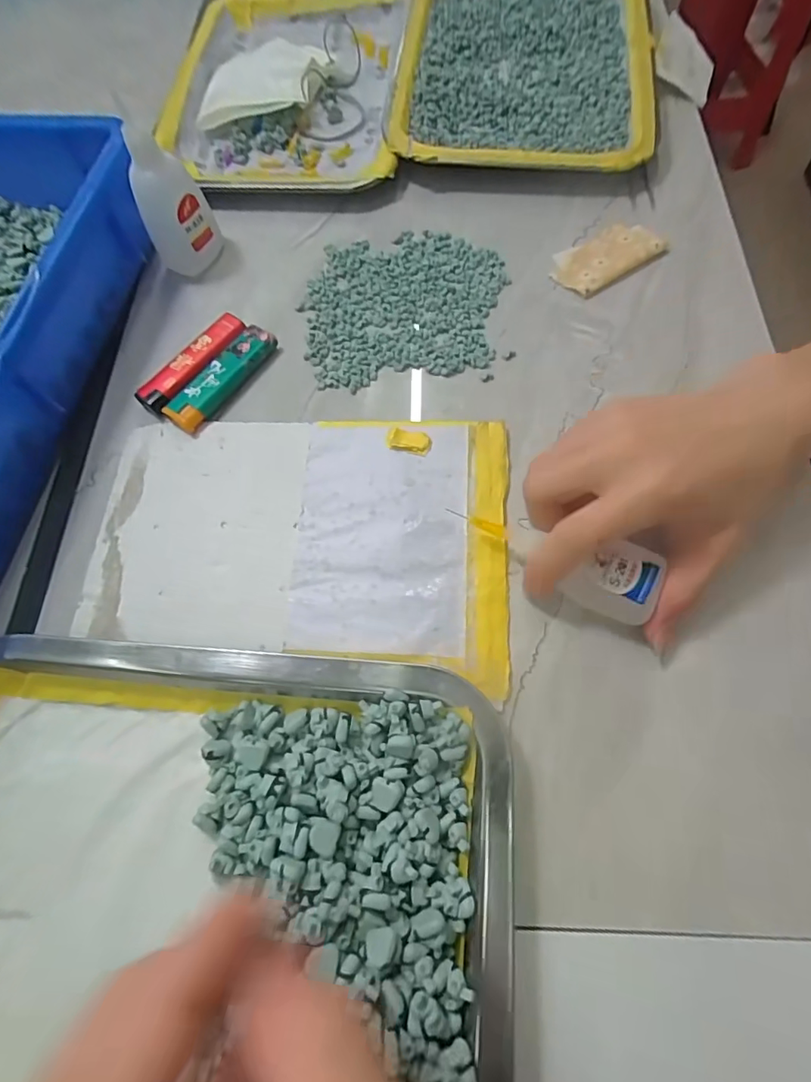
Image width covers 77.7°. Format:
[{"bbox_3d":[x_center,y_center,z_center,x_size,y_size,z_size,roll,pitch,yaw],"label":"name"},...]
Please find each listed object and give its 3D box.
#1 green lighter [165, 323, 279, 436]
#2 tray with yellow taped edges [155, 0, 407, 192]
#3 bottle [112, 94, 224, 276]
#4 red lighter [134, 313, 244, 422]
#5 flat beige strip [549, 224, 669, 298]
[{"bbox_3d":[-0.110,-0.099,0.304,0.025,0.010,0.079,35,73,14],"label":"green lighter"},{"bbox_3d":[-0.093,-0.364,0.401,0.172,0.021,0.252,2,68,3],"label":"tray with yellow taped edges"},{"bbox_3d":[-0.144,-0.210,0.305,0.028,0.076,0.036,16,70,8],"label":"bottle"},{"bbox_3d":[-0.130,-0.109,0.309,0.023,0.010,0.079,34,73,14],"label":"red lighter"},{"bbox_3d":[0.129,-0.184,0.324,0.074,0.006,0.041,-31,71,-10],"label":"flat beige strip"}]

